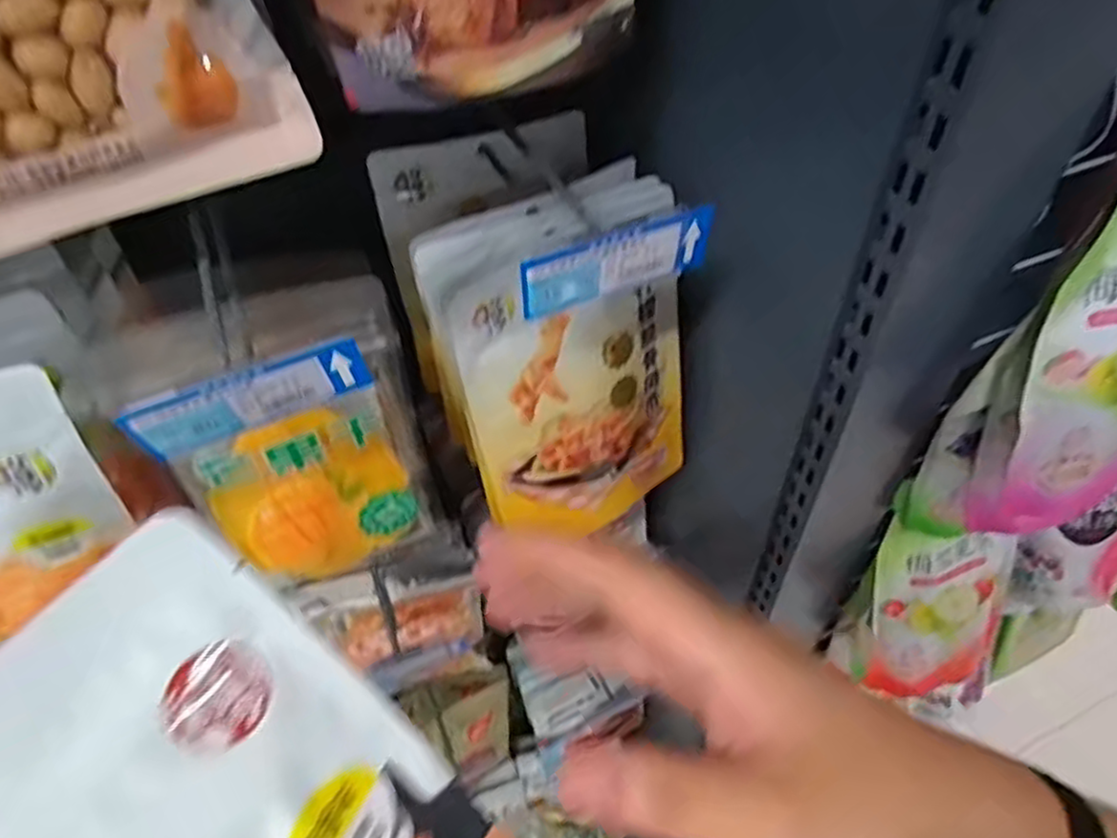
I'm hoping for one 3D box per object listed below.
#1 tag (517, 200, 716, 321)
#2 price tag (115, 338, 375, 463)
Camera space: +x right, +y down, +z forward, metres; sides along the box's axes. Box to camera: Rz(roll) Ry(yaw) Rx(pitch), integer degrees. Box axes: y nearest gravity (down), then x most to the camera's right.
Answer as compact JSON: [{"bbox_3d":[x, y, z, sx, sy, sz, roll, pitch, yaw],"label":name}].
[{"bbox_3d":[0.029,-0.076,0.361,0.098,0.040,0.004,-19,56,-12],"label":"tag"},{"bbox_3d":[-0.134,-0.009,0.324,0.099,0.036,0.007,-18,51,-13],"label":"price tag"}]

